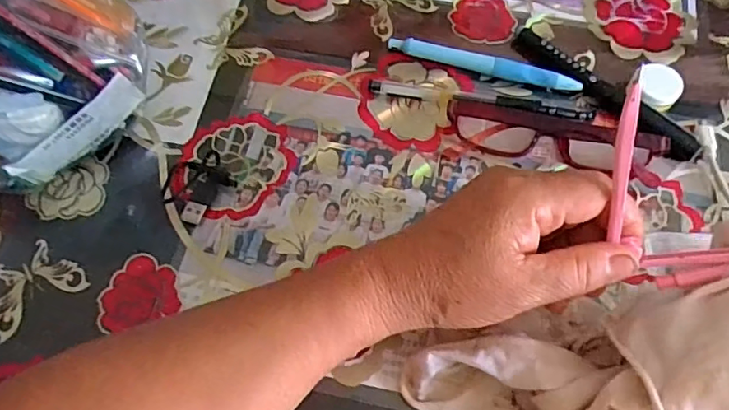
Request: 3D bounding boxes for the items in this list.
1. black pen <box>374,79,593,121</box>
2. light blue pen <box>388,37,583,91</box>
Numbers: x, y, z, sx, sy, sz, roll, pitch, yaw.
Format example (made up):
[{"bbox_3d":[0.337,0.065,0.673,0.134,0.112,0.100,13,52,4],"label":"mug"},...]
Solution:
[{"bbox_3d":[0.076,-0.069,0.359,0.146,0.010,0.014,9,65,5],"label":"black pen"},{"bbox_3d":[0.079,-0.095,0.372,0.129,0.012,0.012,18,66,9],"label":"light blue pen"}]

